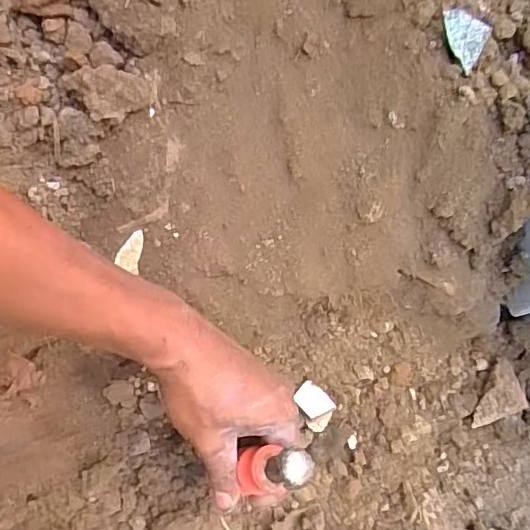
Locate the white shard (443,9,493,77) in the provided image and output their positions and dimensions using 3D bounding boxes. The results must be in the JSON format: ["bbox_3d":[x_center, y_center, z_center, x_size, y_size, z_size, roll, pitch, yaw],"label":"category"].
[{"bbox_3d":[0.147,-0.169,0.420,0.039,0.034,0.004,21,30,-13],"label":"white shard"}]

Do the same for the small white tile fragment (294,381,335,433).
[{"bbox_3d":[0.044,0.129,0.509,0.030,0.015,0.040,-42,74,-16],"label":"small white tile fragment"}]

